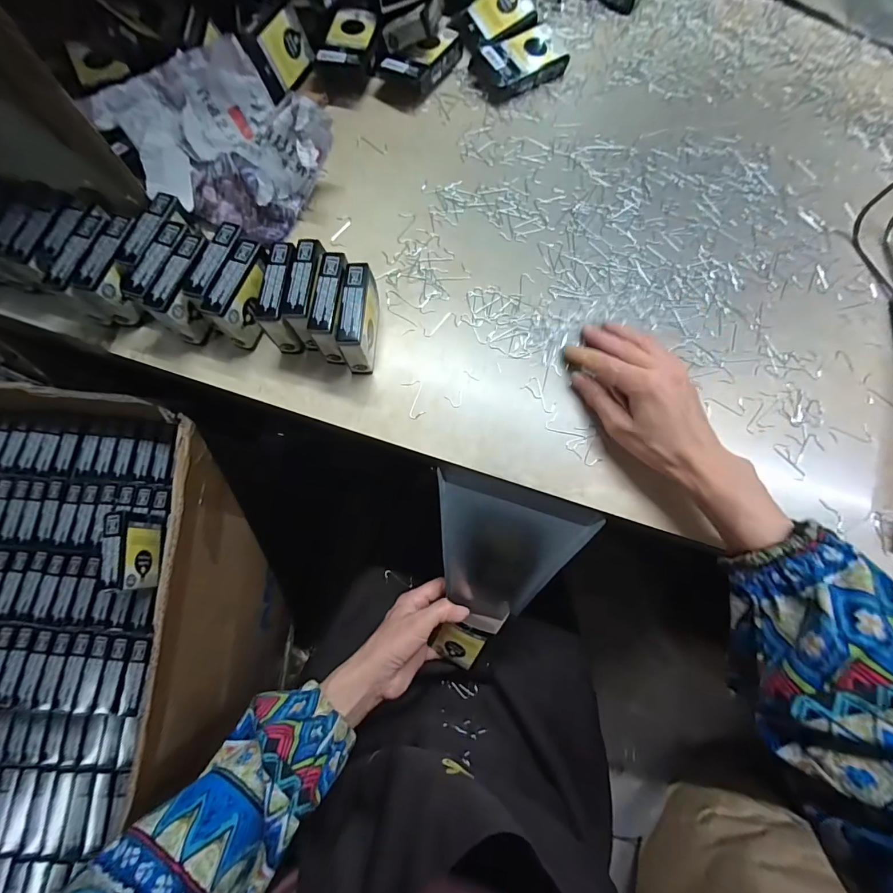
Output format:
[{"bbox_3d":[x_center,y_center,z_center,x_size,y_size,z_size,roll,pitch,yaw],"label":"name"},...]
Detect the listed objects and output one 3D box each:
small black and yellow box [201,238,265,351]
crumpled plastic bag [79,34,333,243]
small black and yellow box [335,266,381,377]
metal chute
[{"bbox_3d":[-0.173,-0.129,0.356,0.025,0.056,0.074,21,76,5],"label":"small black and yellow box"},{"bbox_3d":[-0.216,-0.294,0.396,0.178,0.071,0.147,43,79,10],"label":"crumpled plastic bag"},{"bbox_3d":[-0.073,-0.107,0.350,0.022,0.057,0.075,4,75,0],"label":"small black and yellow box"},{"bbox_3d":[0.050,0.107,0.394,0.136,0.026,0.151,17,115,6],"label":"metal chute"}]

